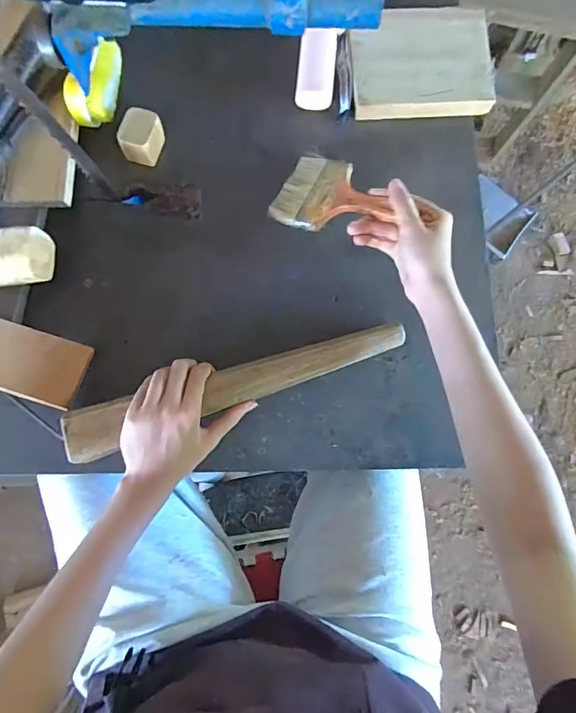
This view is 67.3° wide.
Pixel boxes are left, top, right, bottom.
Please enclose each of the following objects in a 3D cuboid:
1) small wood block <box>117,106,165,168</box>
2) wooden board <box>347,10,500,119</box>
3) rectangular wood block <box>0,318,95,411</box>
[{"bbox_3d":[-0.175,-0.262,0.517,0.042,0.038,0.053,17,80,2],"label":"small wood block"},{"bbox_3d":[0.168,-0.373,0.541,0.170,0.023,0.156,-1,78,0],"label":"wooden board"},{"bbox_3d":[-0.275,0.002,0.436,0.128,0.013,0.069,21,73,-18],"label":"rectangular wood block"}]

